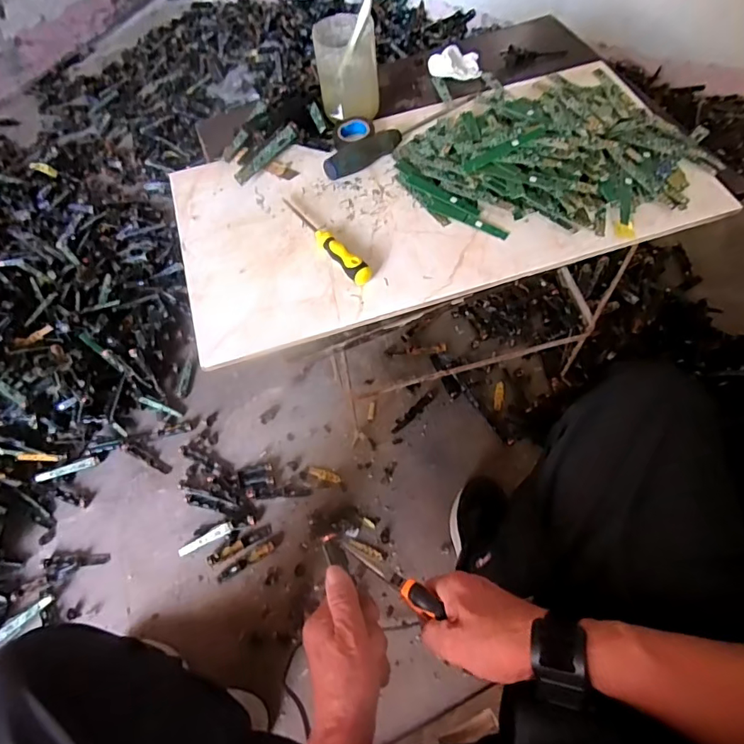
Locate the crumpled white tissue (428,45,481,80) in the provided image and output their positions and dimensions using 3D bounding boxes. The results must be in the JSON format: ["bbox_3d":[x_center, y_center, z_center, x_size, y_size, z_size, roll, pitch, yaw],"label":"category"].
[{"bbox_3d":[0.115,-0.429,0.695,0.071,0.023,0.050,7,61,8],"label":"crumpled white tissue"}]

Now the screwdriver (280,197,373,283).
[{"bbox_3d":[-0.050,-0.146,0.545,0.019,0.020,0.155,-33,63,-15],"label":"screwdriver"}]

